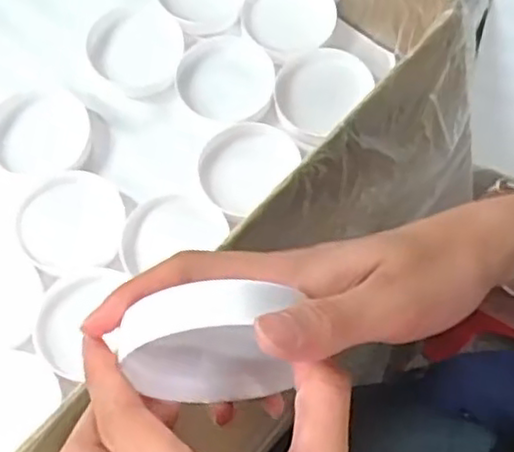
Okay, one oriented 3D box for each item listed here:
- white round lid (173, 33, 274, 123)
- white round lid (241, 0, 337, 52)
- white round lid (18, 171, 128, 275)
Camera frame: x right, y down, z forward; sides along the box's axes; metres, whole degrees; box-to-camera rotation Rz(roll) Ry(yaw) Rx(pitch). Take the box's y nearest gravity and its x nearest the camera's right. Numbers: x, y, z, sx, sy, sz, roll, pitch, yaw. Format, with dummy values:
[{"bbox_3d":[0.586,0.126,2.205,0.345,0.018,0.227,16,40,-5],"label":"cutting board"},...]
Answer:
[{"bbox_3d":[-0.028,-0.116,0.545,0.072,0.023,0.074,-1,59,2],"label":"white round lid"},{"bbox_3d":[0.026,-0.174,0.559,0.072,0.016,0.067,7,60,7],"label":"white round lid"},{"bbox_3d":[-0.135,-0.002,0.496,0.072,0.021,0.074,-1,59,2],"label":"white round lid"}]

